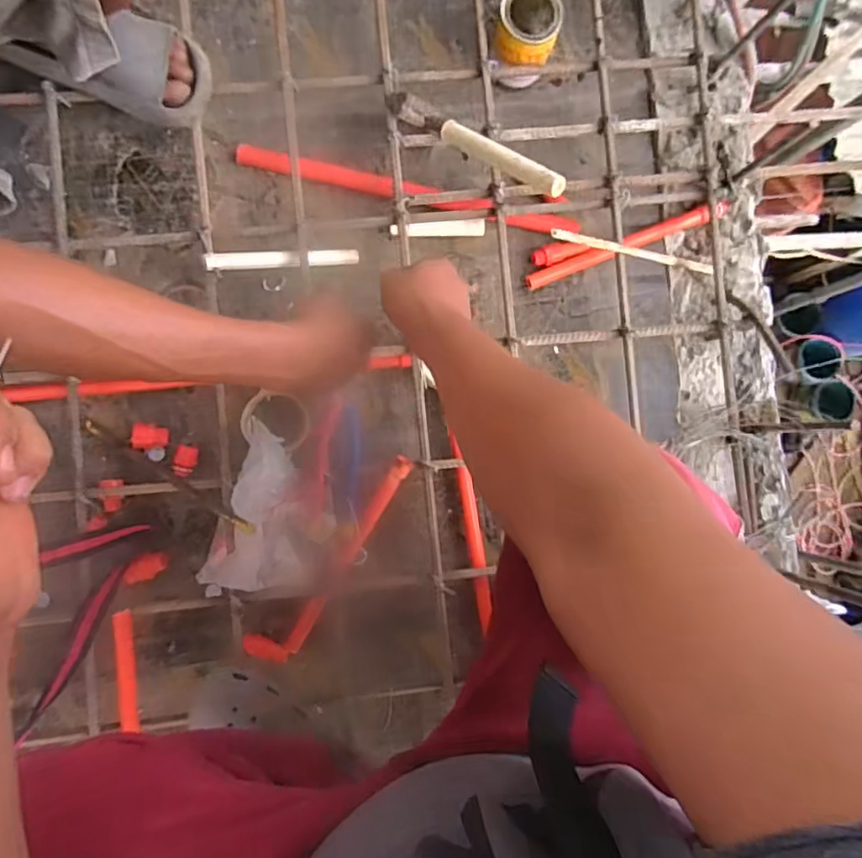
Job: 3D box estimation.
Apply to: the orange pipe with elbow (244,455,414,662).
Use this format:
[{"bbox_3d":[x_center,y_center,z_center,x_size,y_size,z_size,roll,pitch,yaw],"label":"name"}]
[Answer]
[{"bbox_3d":[-0.131,0.178,0.793,0.064,0.044,0.342,36,100,-2],"label":"orange pipe with elbow"}]

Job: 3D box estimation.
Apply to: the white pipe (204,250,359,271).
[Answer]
[{"bbox_3d":[-0.193,-0.228,0.779,0.204,0.018,0.022,-11,88,-26],"label":"white pipe"}]

